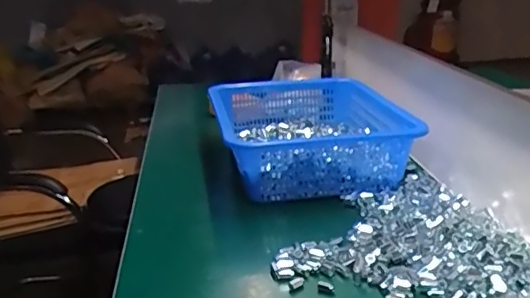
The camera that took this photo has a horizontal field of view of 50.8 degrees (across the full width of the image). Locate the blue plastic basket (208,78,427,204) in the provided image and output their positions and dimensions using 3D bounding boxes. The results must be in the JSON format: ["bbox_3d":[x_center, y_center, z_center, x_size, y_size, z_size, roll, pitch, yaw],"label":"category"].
[{"bbox_3d":[0.081,-0.036,1.171,0.342,0.125,0.456,-4,20,-9],"label":"blue plastic basket"}]

